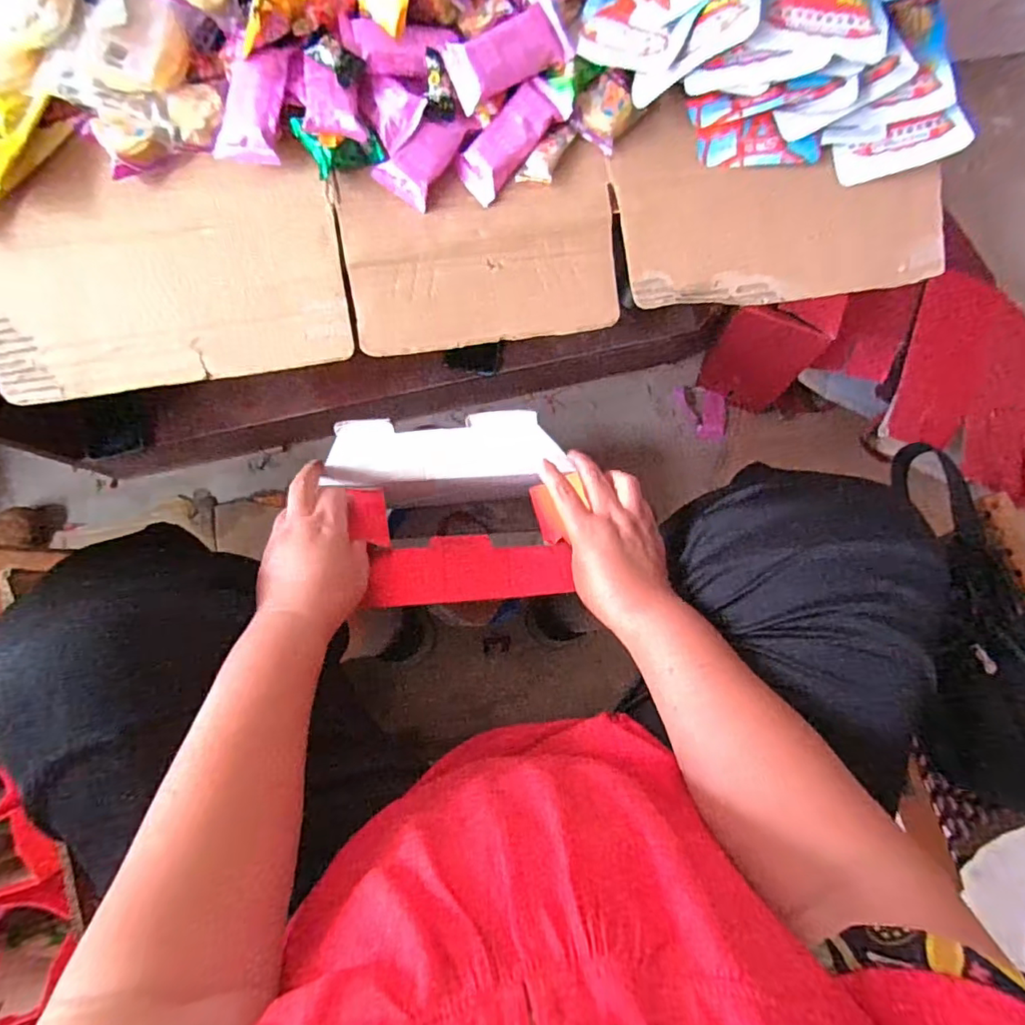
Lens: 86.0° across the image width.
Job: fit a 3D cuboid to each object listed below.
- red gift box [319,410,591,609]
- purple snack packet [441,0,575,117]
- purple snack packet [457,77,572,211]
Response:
[{"bbox_3d":[-0.054,0.003,0.519,0.220,0.103,0.162,-4,83,-5],"label":"red gift box"},{"bbox_3d":[-0.002,-0.349,0.418,0.097,0.022,0.046,-30,86,-7],"label":"purple snack packet"},{"bbox_3d":[-0.001,-0.298,0.436,0.038,0.016,0.101,45,96,2],"label":"purple snack packet"}]

